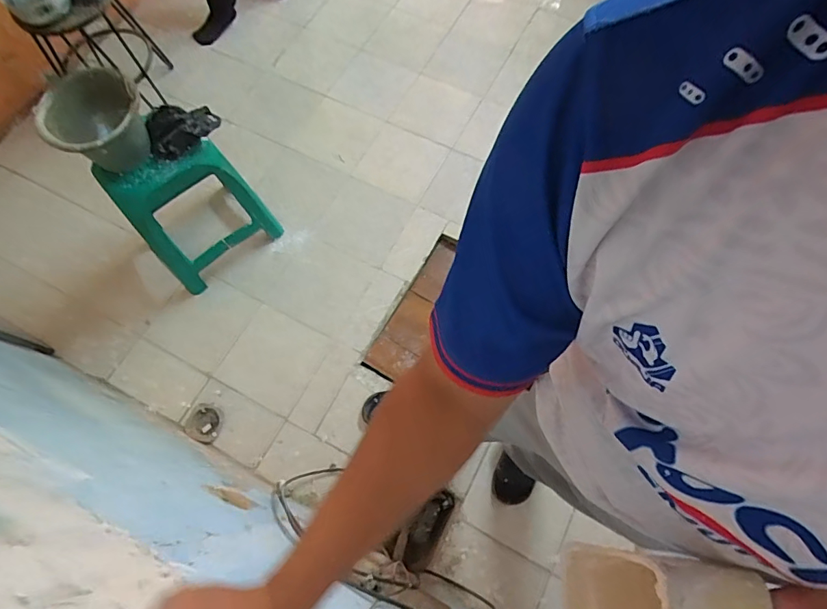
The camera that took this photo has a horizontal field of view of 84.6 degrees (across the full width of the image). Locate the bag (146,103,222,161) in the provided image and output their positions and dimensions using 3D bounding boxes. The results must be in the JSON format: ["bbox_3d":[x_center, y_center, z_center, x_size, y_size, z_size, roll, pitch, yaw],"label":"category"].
[{"bbox_3d":[-0.670,-0.518,1.321,0.209,0.071,0.139,-22,71,-8],"label":"bag"}]

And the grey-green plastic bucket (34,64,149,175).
[{"bbox_3d":[-0.844,-0.490,1.222,0.255,0.202,0.262,0,69,0],"label":"grey-green plastic bucket"}]

